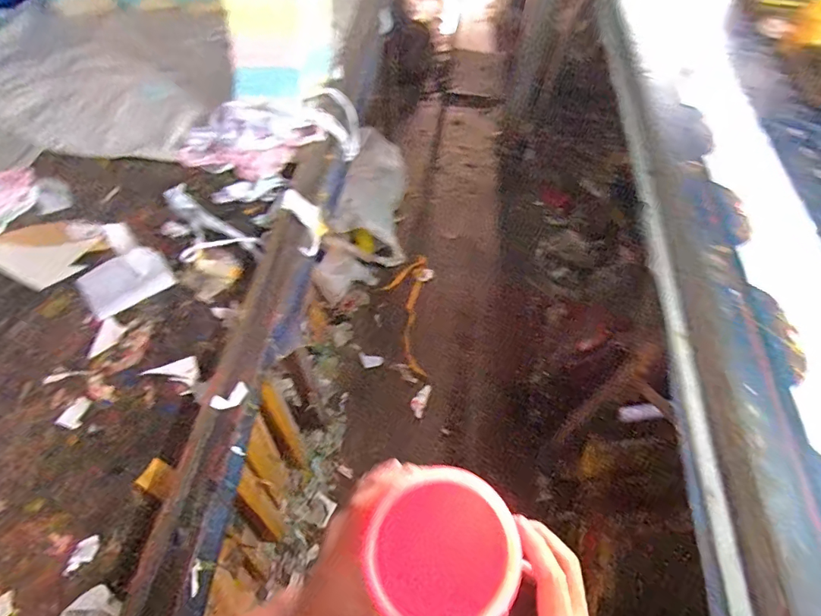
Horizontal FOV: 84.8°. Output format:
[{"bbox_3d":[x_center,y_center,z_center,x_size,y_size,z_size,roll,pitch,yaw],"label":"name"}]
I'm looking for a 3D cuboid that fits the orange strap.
[{"bbox_3d":[-0.022,0.011,1.817,0.174,0.027,0.568,2,56,-1],"label":"orange strap"}]

